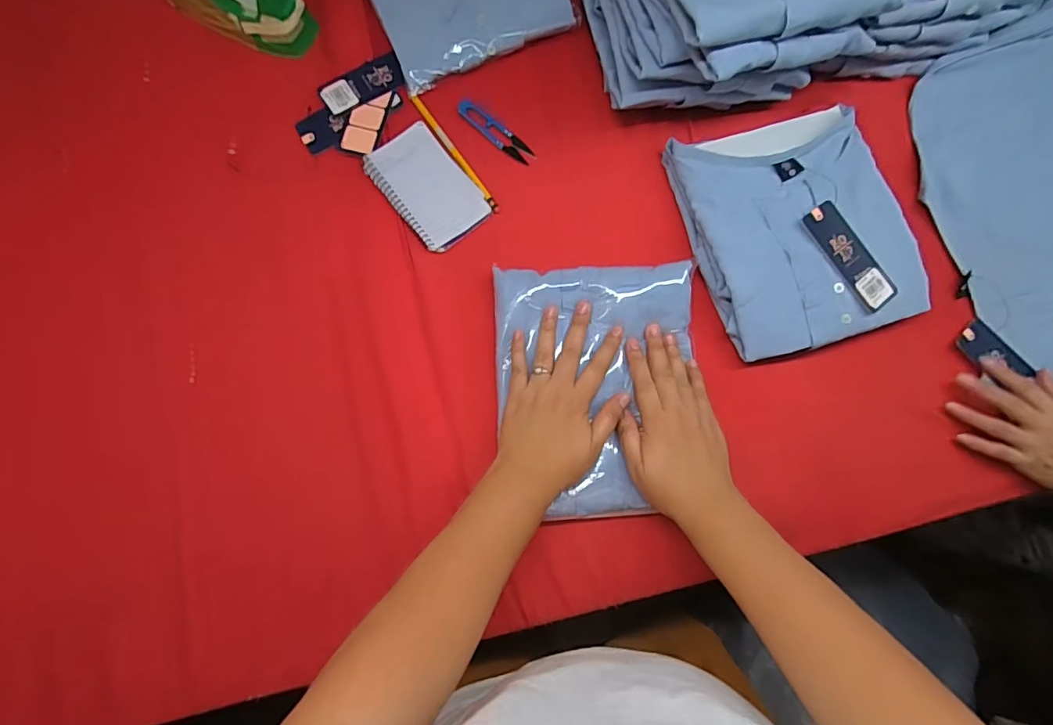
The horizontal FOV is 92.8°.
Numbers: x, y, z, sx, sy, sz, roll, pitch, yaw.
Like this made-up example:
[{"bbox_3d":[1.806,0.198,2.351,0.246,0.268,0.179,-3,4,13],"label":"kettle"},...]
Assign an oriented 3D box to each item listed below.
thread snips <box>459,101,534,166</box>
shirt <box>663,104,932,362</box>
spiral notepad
[{"bbox_3d":[-0.036,-0.264,0.574,0.105,0.009,0.025,39,83,6],"label":"thread snips"},{"bbox_3d":[0.288,-0.142,0.539,0.206,0.046,0.244,-16,81,-2],"label":"shirt"},{"bbox_3d":[-0.111,-0.196,0.557,0.085,0.010,0.138,-38,82,-5],"label":"spiral notepad"}]

